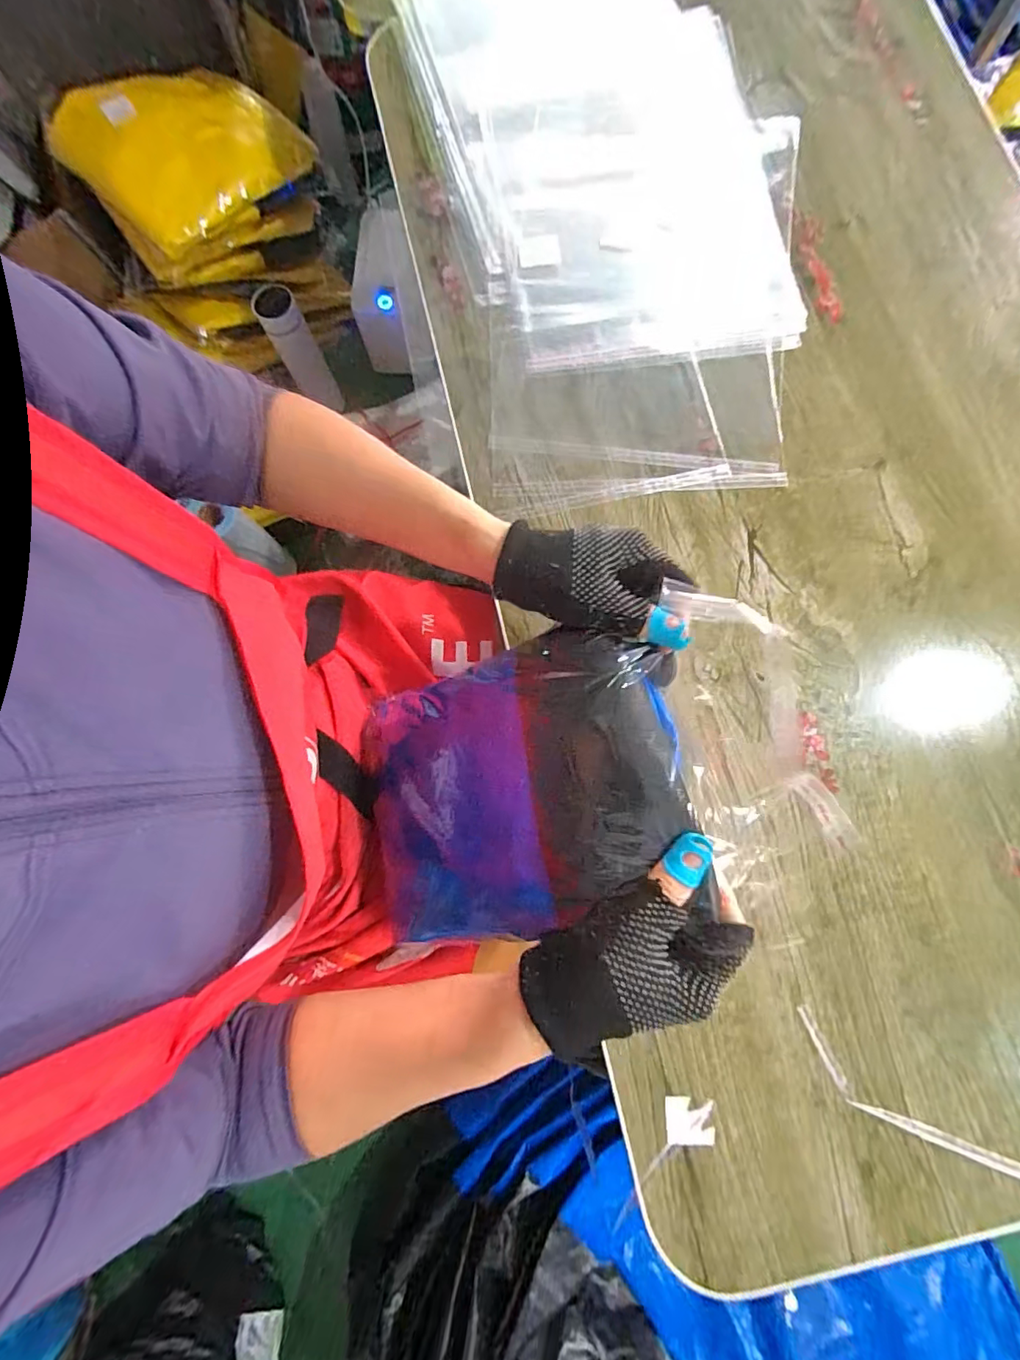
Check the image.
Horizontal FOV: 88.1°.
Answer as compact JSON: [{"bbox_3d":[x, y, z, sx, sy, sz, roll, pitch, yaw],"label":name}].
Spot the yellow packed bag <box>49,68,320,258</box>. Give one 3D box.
[{"bbox_3d":[-0.431,-0.716,0.700,0.271,0.095,0.184,-43,81,-4],"label":"yellow packed bag"}]

